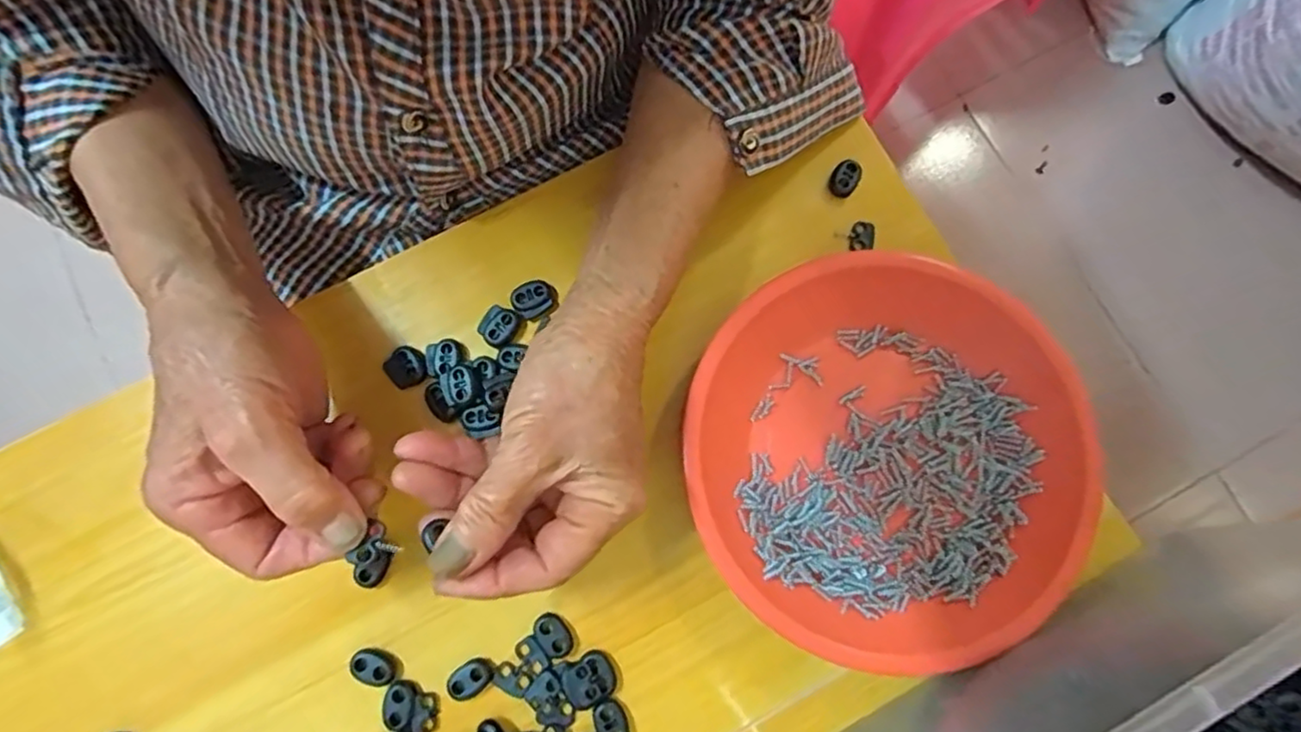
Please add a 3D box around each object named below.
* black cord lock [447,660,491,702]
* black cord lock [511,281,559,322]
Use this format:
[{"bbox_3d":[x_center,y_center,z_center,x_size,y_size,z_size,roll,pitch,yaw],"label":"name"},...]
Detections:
[{"bbox_3d":[-0.088,0.151,0.310,0.021,0.004,0.015,-39,82,-6],"label":"black cord lock"},{"bbox_3d":[-0.062,-0.035,0.345,0.023,0.007,0.019,-30,81,-4],"label":"black cord lock"}]

